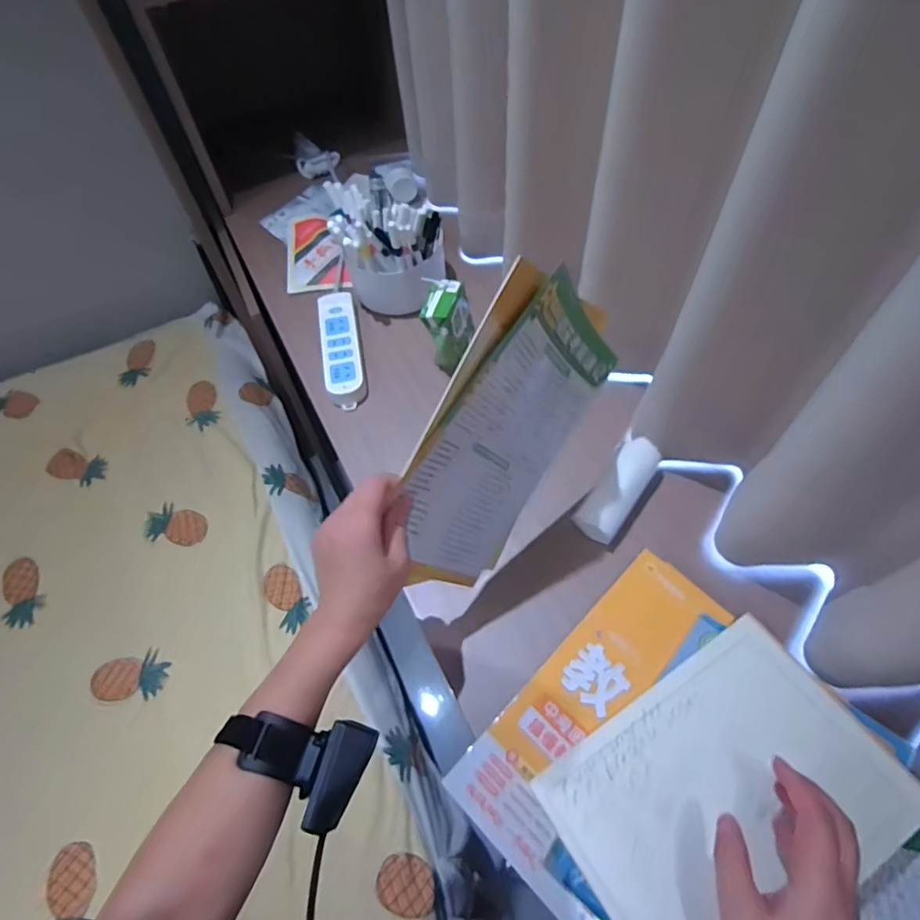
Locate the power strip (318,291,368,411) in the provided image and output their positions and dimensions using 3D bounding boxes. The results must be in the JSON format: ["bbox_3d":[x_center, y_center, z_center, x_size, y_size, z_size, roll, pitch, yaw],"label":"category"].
[{"bbox_3d":[-0.168,-0.160,0.797,0.055,0.037,0.207,-12,57,-4],"label":"power strip"}]

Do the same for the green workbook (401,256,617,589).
[{"bbox_3d":[0.036,-0.013,0.509,0.020,0.213,0.290,35,104,33],"label":"green workbook"}]

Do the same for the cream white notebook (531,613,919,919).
[{"bbox_3d":[0.210,0.264,0.443,0.248,0.014,0.179,-32,53,-11],"label":"cream white notebook"}]

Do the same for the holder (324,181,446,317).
[{"bbox_3d":[-0.099,-0.301,0.810,0.150,0.157,0.123,-9,57,-2],"label":"holder"}]

